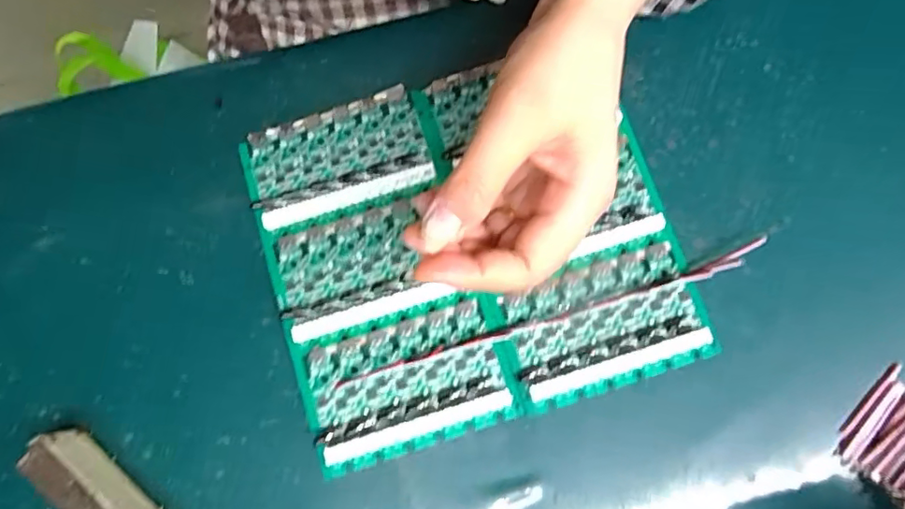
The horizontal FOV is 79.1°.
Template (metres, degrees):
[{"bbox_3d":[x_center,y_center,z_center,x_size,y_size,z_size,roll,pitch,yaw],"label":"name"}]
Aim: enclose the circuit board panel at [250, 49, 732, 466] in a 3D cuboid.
[{"bbox_3d":[0.007,-0.007,0.296,0.208,0.007,0.186,-16,78,-3],"label":"circuit board panel"}]

